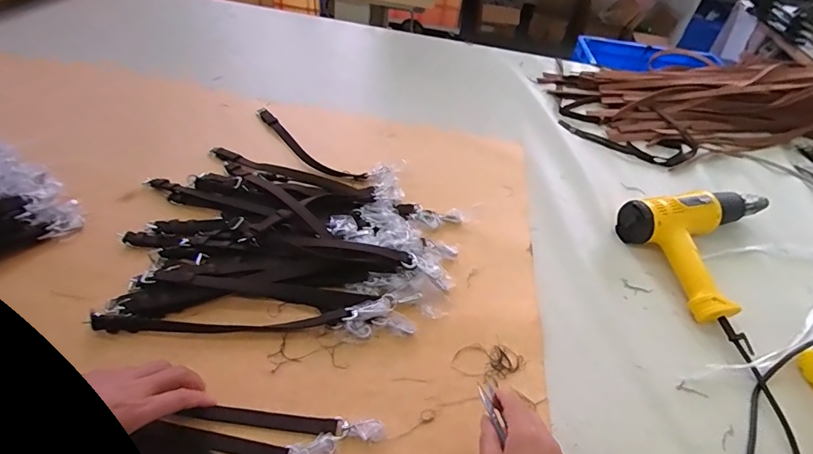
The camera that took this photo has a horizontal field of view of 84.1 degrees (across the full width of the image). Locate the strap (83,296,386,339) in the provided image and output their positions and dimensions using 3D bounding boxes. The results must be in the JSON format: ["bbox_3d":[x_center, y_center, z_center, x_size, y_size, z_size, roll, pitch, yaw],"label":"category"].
[{"bbox_3d":[-0.187,0.111,0.532,0.336,0.017,0.033,-1,46,-11],"label":"strap"}]

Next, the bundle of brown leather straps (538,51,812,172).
[{"bbox_3d":[0.807,-0.255,0.975,0.954,0.098,0.342,6,45,-4],"label":"bundle of brown leather straps"}]

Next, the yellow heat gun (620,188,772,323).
[{"bbox_3d":[0.489,0.023,0.689,0.260,0.064,0.200,-9,48,-18],"label":"yellow heat gun"}]

